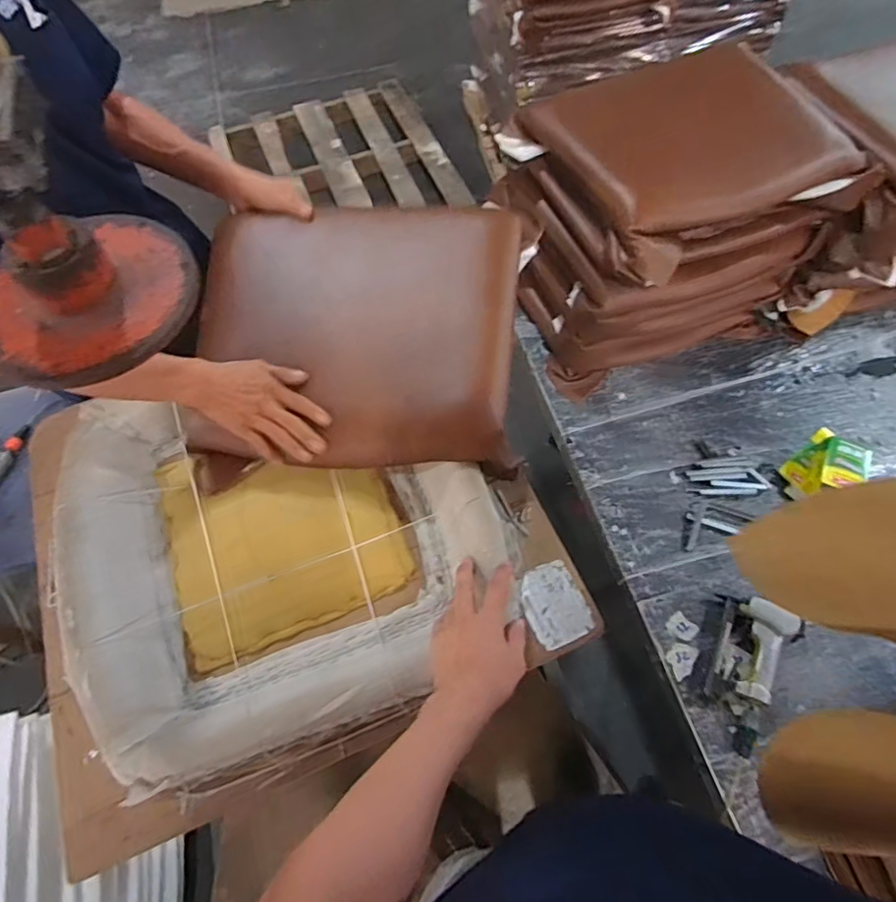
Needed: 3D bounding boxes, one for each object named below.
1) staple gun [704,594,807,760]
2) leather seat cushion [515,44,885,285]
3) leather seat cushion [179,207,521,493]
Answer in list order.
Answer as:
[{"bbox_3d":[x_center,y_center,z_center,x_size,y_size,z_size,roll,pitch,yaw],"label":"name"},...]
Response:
[{"bbox_3d":[0.506,0.367,0.923,0.121,0.052,0.237,15,64,9],"label":"staple gun"},{"bbox_3d":[0.436,-0.558,1.017,0.463,0.083,0.450,-21,64,-9],"label":"leather seat cushion"},{"bbox_3d":[-0.127,-0.165,0.828,0.465,0.108,0.431,-1,63,0],"label":"leather seat cushion"}]

